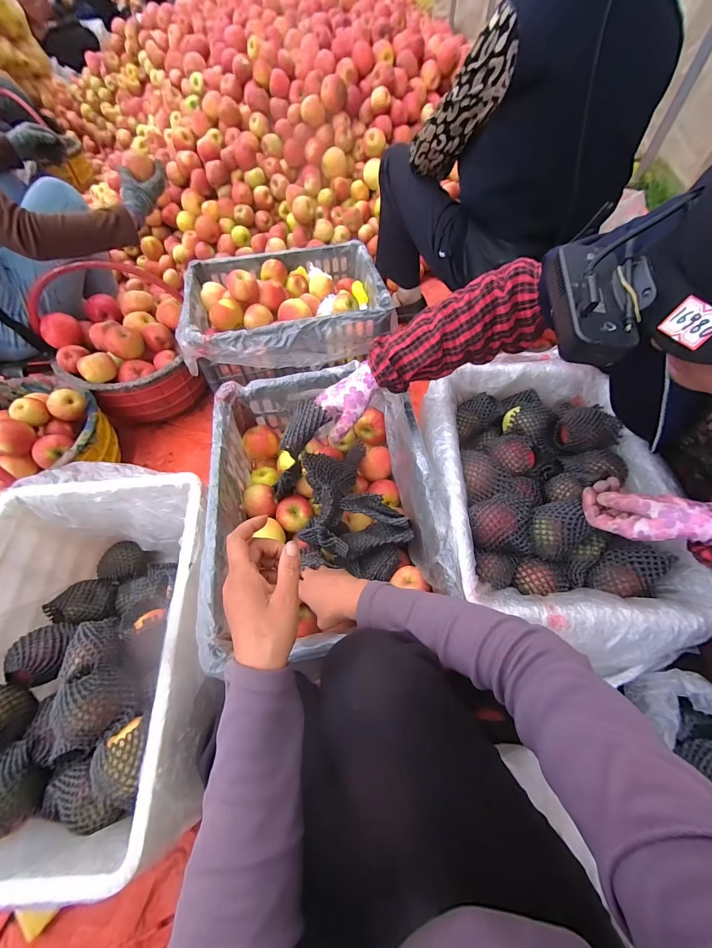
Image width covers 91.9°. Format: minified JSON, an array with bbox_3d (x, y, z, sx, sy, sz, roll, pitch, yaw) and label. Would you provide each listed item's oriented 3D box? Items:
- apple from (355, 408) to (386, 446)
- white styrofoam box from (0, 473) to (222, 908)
[{"bbox_3d":[0.031,-0.104,0.759,0.061,0.064,0.069,-8,61,-3],"label":"apple"},{"bbox_3d":[-0.393,0.268,0.554,0.369,0.230,0.489,-5,61,-2],"label":"white styrofoam box"}]

